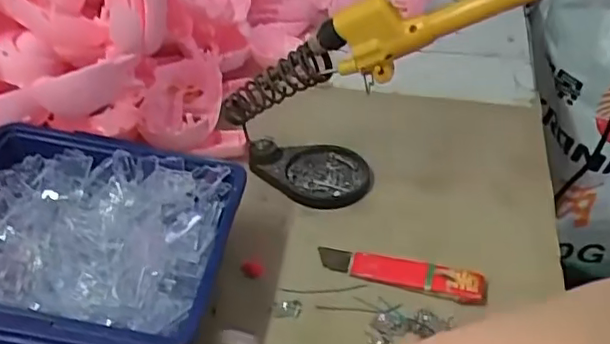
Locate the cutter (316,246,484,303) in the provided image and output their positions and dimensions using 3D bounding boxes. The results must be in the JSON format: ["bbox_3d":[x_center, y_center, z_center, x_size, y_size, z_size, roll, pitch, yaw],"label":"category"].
[{"bbox_3d":[0.060,0.065,0.380,0.106,0.006,0.022,9,51,19],"label":"cutter"}]

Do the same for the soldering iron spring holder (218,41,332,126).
[{"bbox_3d":[-0.025,-0.063,0.436,0.099,0.027,0.028,-24,17,36],"label":"soldering iron spring holder"}]

